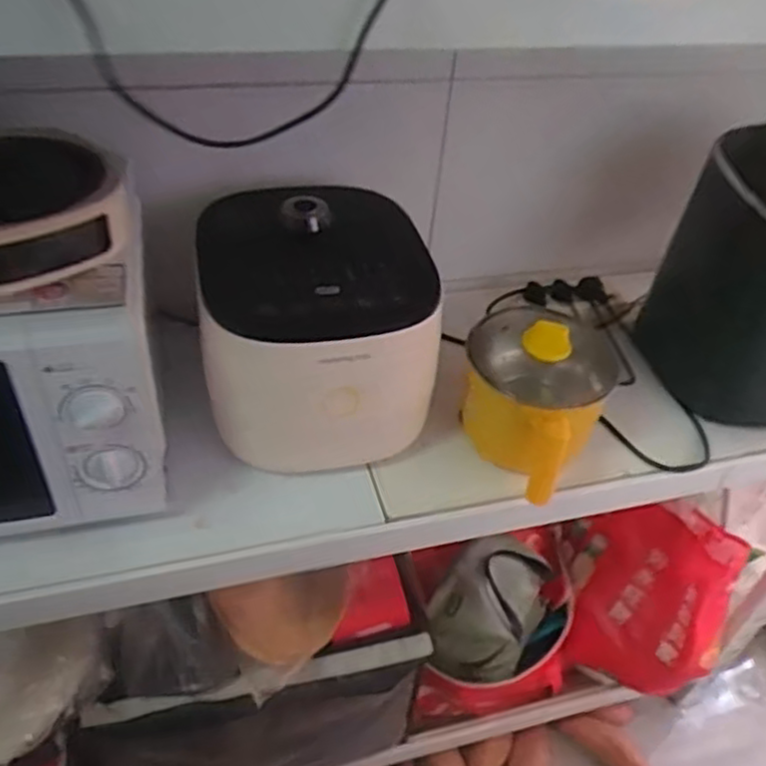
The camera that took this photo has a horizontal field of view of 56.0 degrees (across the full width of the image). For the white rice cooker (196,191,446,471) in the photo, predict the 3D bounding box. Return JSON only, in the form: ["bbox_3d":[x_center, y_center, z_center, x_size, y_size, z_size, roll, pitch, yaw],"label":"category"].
[{"bbox_3d":[-0.088,-0.065,0.825,0.234,0.201,0.286,-7,44,-15],"label":"white rice cooker"}]

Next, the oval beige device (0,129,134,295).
[{"bbox_3d":[-0.317,-0.153,0.629,0.161,0.061,0.172,-18,48,-25],"label":"oval beige device"}]

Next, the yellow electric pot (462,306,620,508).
[{"bbox_3d":[0.168,0.017,0.828,0.159,0.177,0.180,17,43,11],"label":"yellow electric pot"}]

